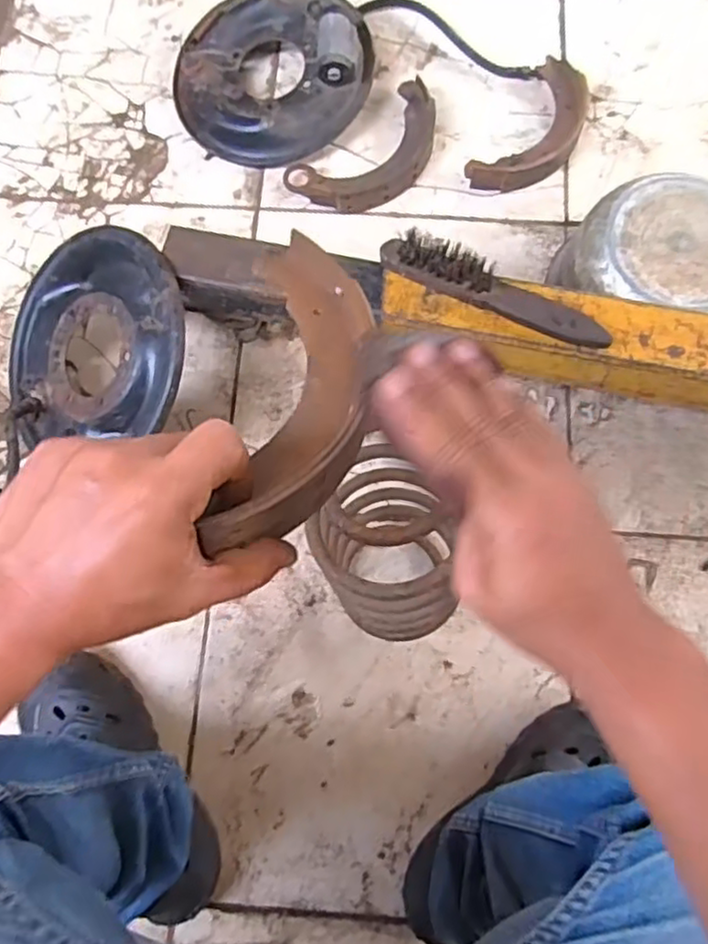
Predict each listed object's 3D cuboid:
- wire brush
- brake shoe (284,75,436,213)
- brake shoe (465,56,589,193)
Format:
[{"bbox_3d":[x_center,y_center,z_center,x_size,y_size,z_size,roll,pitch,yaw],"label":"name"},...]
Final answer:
[{"bbox_3d":[0.136,-0.175,0.653,0.230,0.046,0.033,25,77,7],"label":"wire brush"},{"bbox_3d":[0.029,-0.424,0.901,0.224,0.031,0.123,-38,78,-7],"label":"brake shoe"},{"bbox_3d":[0.247,-0.453,0.900,0.100,0.031,0.213,33,79,9],"label":"brake shoe"}]

